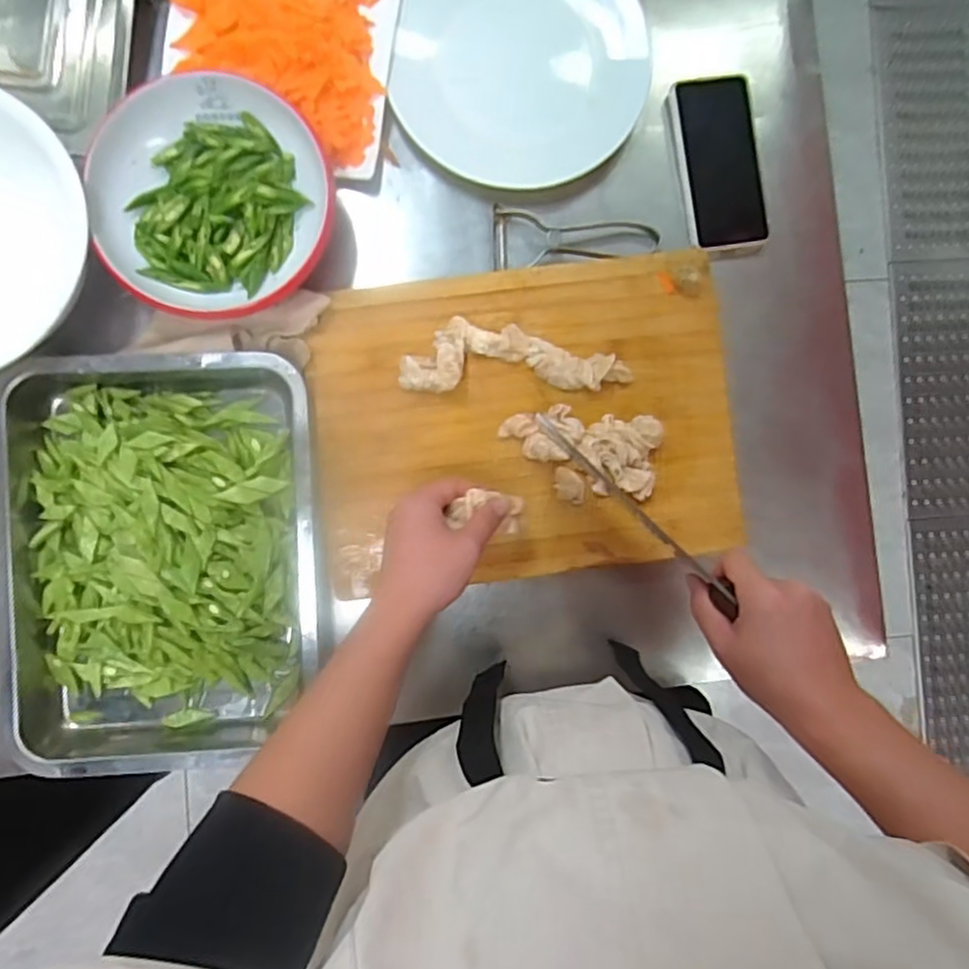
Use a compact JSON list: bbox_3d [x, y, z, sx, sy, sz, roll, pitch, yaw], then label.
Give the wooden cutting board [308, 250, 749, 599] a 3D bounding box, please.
[{"bbox_3d":[0.038,-0.053,0.595,0.376,0.046,0.275,-9,90,-4],"label":"wooden cutting board"}]

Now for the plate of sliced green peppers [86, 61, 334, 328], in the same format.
[{"bbox_3d":[-0.230,-0.246,0.566,0.191,0.045,0.194,0,89,-4],"label":"plate of sliced green peppers"}]

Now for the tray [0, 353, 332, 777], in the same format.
[{"bbox_3d":[-0.277,0.067,0.576,0.266,0.059,0.351,-2,90,-4],"label":"tray"}]

